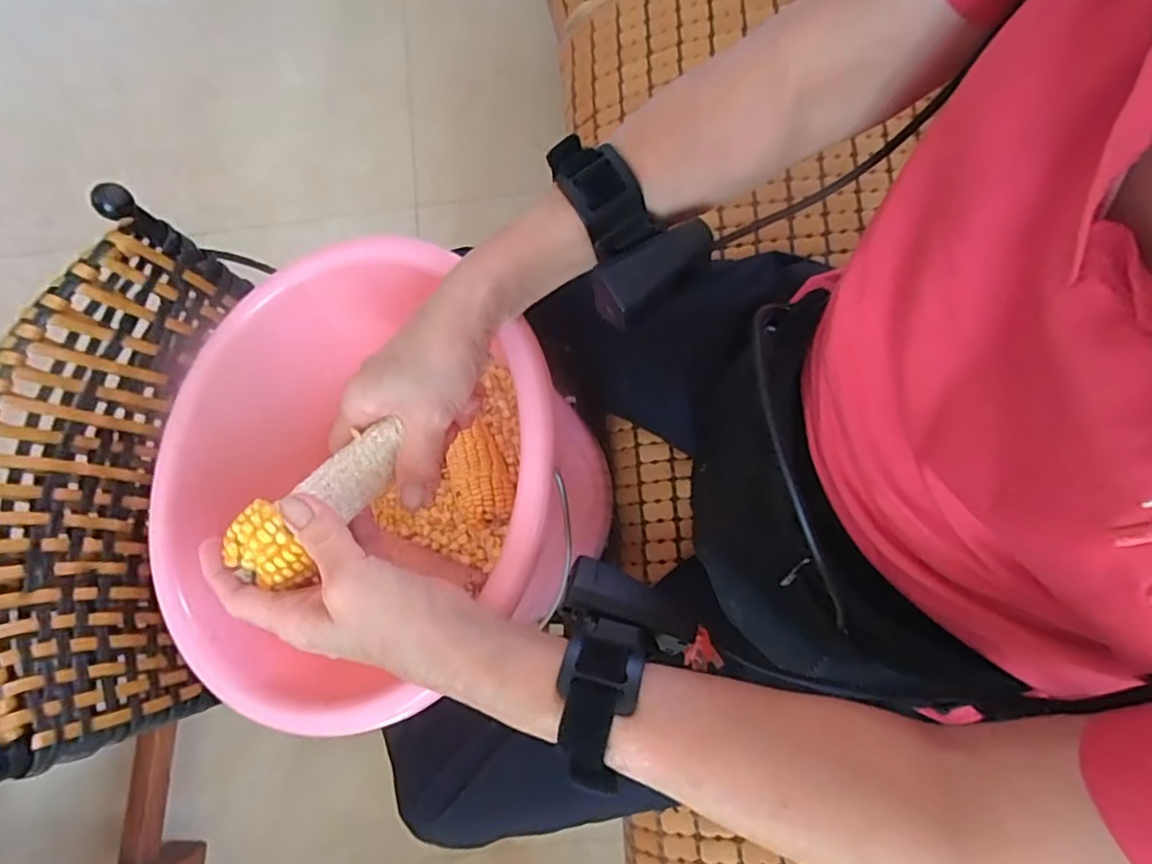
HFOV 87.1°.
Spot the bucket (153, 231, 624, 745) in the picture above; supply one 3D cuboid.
[{"bbox_3d":[-0.108,0.043,0.444,0.251,0.234,0.289,7,77,3],"label":"bucket"}]

